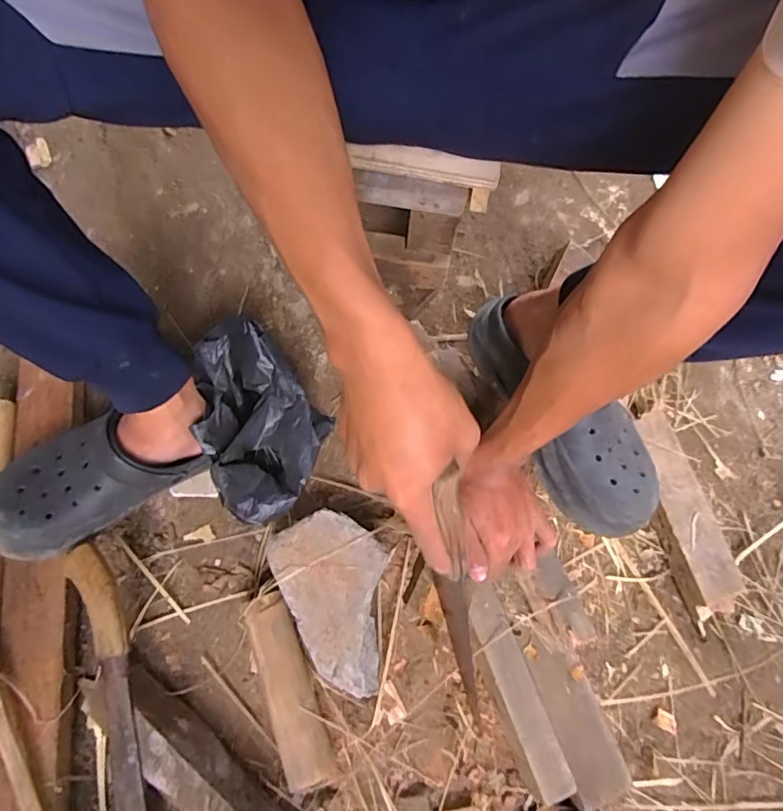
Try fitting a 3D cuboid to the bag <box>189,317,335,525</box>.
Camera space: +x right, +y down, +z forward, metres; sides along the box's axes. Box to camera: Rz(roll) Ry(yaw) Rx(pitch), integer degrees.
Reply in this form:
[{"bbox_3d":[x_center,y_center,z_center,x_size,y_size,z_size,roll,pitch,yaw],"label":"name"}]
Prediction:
[{"bbox_3d":[-0.144,0.018,0.608,0.132,0.135,0.209,-18,73,-7],"label":"bag"}]

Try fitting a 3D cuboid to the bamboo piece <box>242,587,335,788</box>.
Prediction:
[{"bbox_3d":[-0.108,0.294,0.559,0.045,0.054,0.183,-19,73,-7],"label":"bamboo piece"}]

